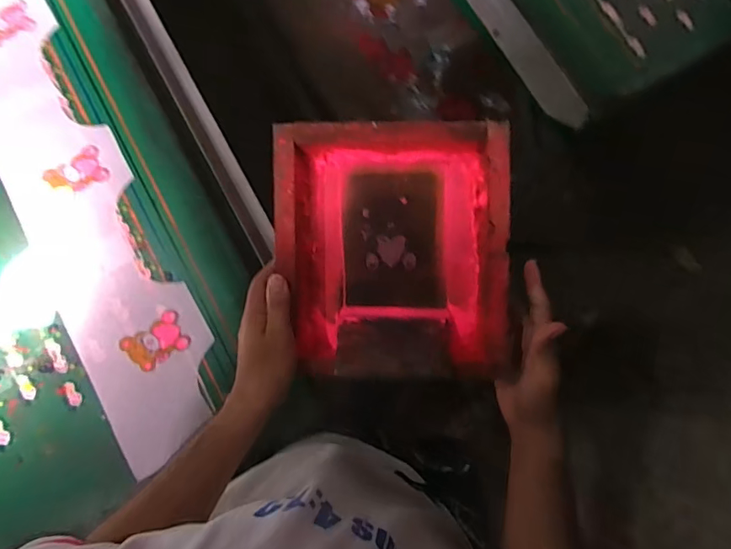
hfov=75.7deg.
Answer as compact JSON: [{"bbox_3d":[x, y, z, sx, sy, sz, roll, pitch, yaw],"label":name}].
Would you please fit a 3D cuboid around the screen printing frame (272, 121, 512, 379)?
[{"bbox_3d":[0.027,-0.027,0.494,0.230,0.072,0.247,1,91,4],"label":"screen printing frame"}]

